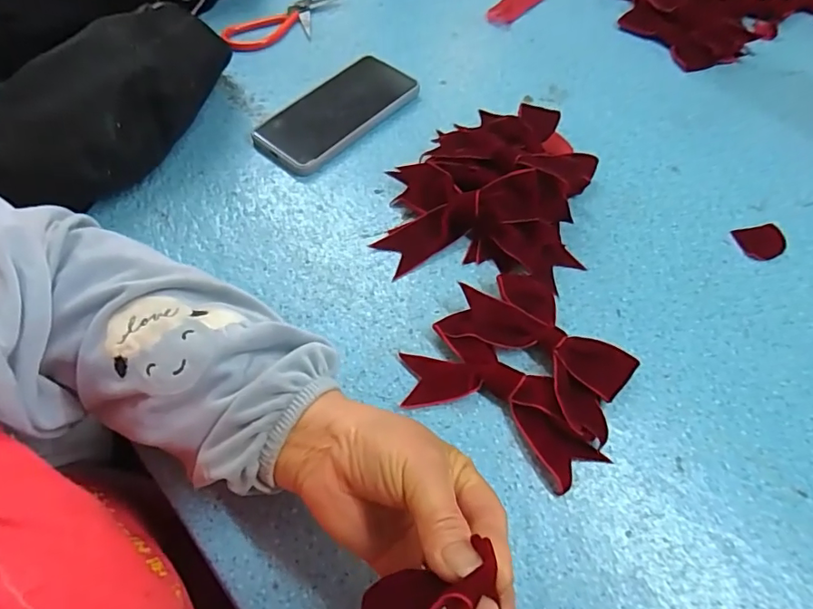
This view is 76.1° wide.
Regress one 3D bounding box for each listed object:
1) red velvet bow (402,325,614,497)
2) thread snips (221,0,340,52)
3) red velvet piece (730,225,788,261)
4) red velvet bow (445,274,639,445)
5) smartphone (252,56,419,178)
[{"bbox_3d":[0.064,0.065,0.351,0.139,0.017,0.060,27,62,15],"label":"red velvet bow"},{"bbox_3d":[-0.133,-0.327,0.601,0.158,0.010,0.061,-34,65,-19],"label":"thread snips"},{"bbox_3d":[0.300,-0.053,0.437,0.035,0.010,0.032,-6,59,-4],"label":"red velvet piece"},{"bbox_3d":[0.099,0.028,0.373,0.128,0.020,0.079,37,65,20],"label":"red velvet bow"},{"bbox_3d":[-0.070,-0.191,0.512,0.083,0.014,0.163,38,65,20],"label":"smartphone"}]

